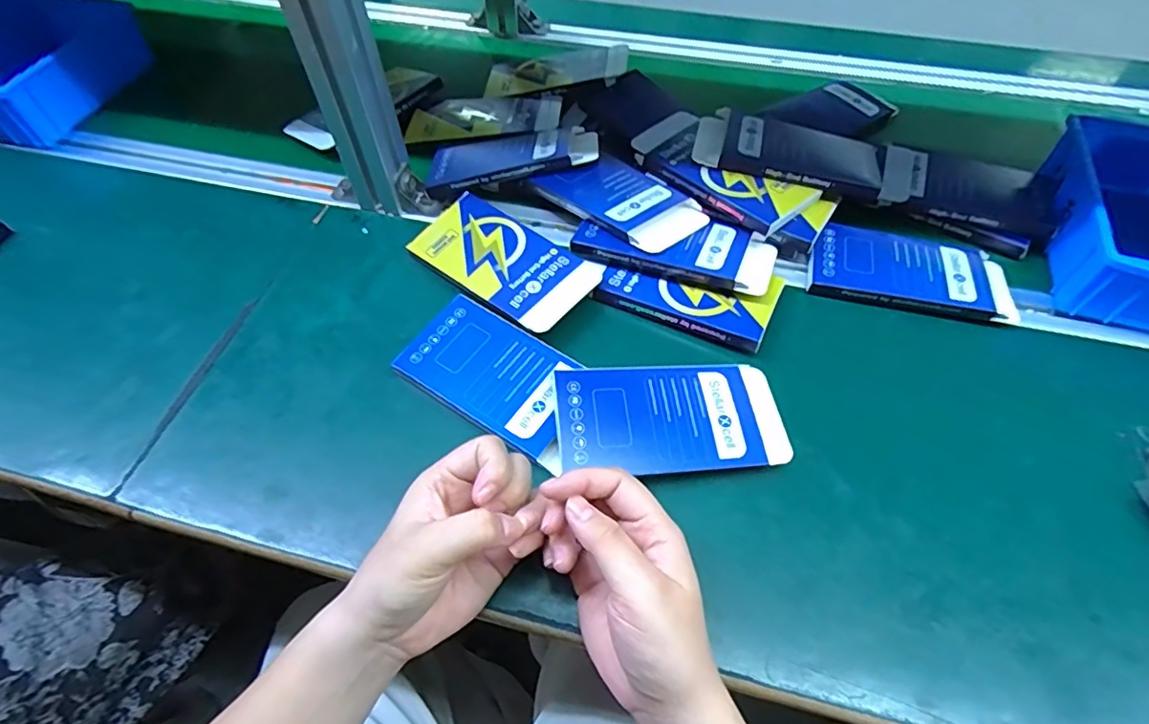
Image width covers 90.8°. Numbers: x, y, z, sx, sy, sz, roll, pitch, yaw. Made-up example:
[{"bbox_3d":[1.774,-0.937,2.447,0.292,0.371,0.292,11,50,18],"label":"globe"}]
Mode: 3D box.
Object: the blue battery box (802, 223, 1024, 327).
[{"bbox_3d":[0.272,-0.074,0.463,0.151,0.018,0.077,12,56,9],"label":"blue battery box"}]

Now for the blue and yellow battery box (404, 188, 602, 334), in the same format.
[{"bbox_3d":[-0.058,-0.084,0.458,0.152,0.010,0.080,35,63,22],"label":"blue and yellow battery box"}]

